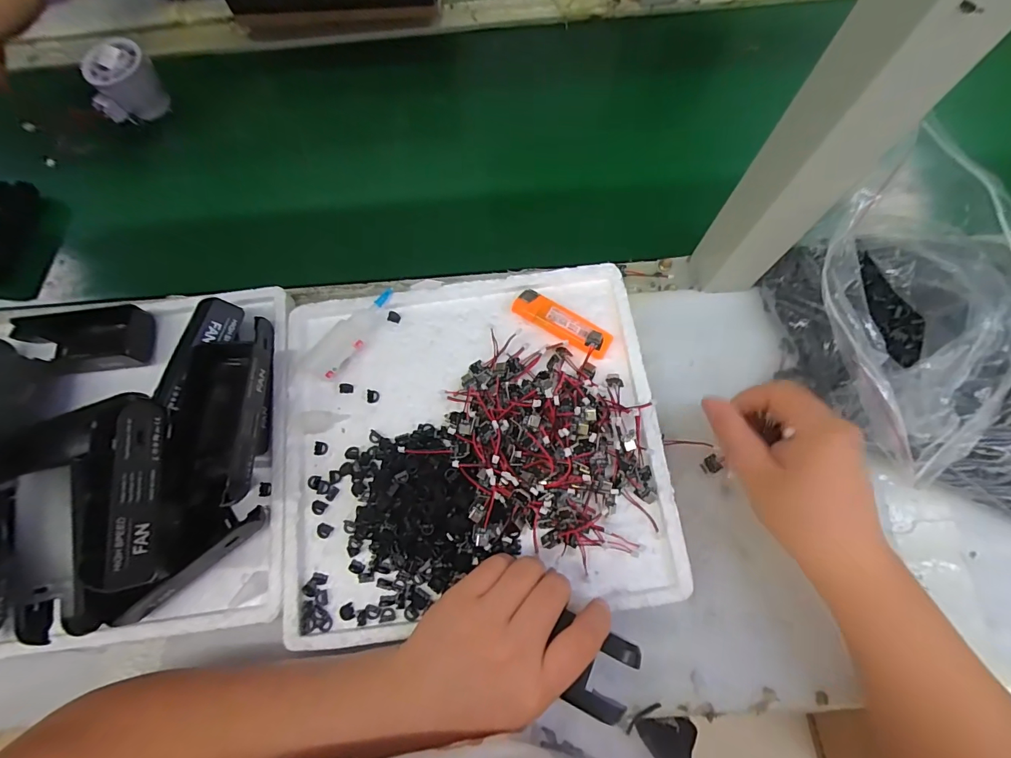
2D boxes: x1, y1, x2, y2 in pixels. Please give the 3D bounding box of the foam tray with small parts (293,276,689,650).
[{"bbox_3d":[-0.027,0.042,0.328,0.266,0.035,0.244,-6,74,0],"label":"foam tray with small parts"}]

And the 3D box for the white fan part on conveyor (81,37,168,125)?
[{"bbox_3d":[-0.400,-0.309,0.469,0.070,0.054,0.048,-41,77,-9],"label":"white fan part on conveyor"}]

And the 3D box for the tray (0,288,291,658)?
[{"bbox_3d":[-0.290,0.050,0.303,0.248,0.078,0.246,-7,74,0],"label":"tray"}]

